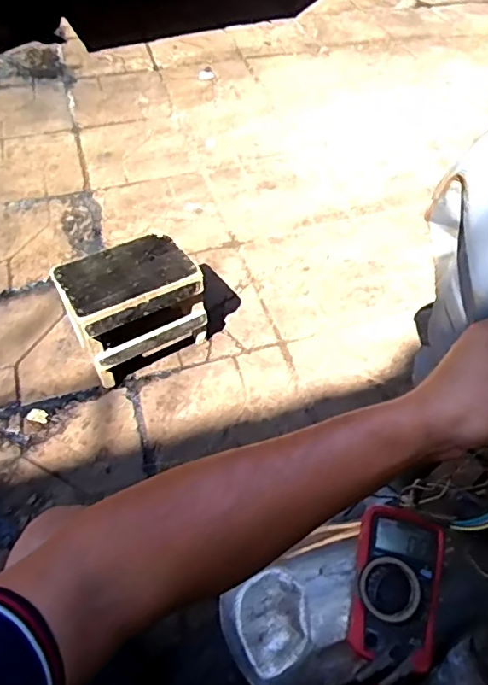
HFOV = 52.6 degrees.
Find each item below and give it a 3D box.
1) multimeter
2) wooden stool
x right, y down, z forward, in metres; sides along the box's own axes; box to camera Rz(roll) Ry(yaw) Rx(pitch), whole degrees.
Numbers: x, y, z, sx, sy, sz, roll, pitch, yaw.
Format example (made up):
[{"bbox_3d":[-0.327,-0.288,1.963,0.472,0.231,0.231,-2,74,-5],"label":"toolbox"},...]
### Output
[{"bbox_3d":[0.140,0.221,0.453,0.074,0.039,0.120,13,54,8],"label":"multimeter"},{"bbox_3d":[-0.271,-0.085,1.233,0.294,0.259,0.206,-24,57,-18],"label":"wooden stool"}]

